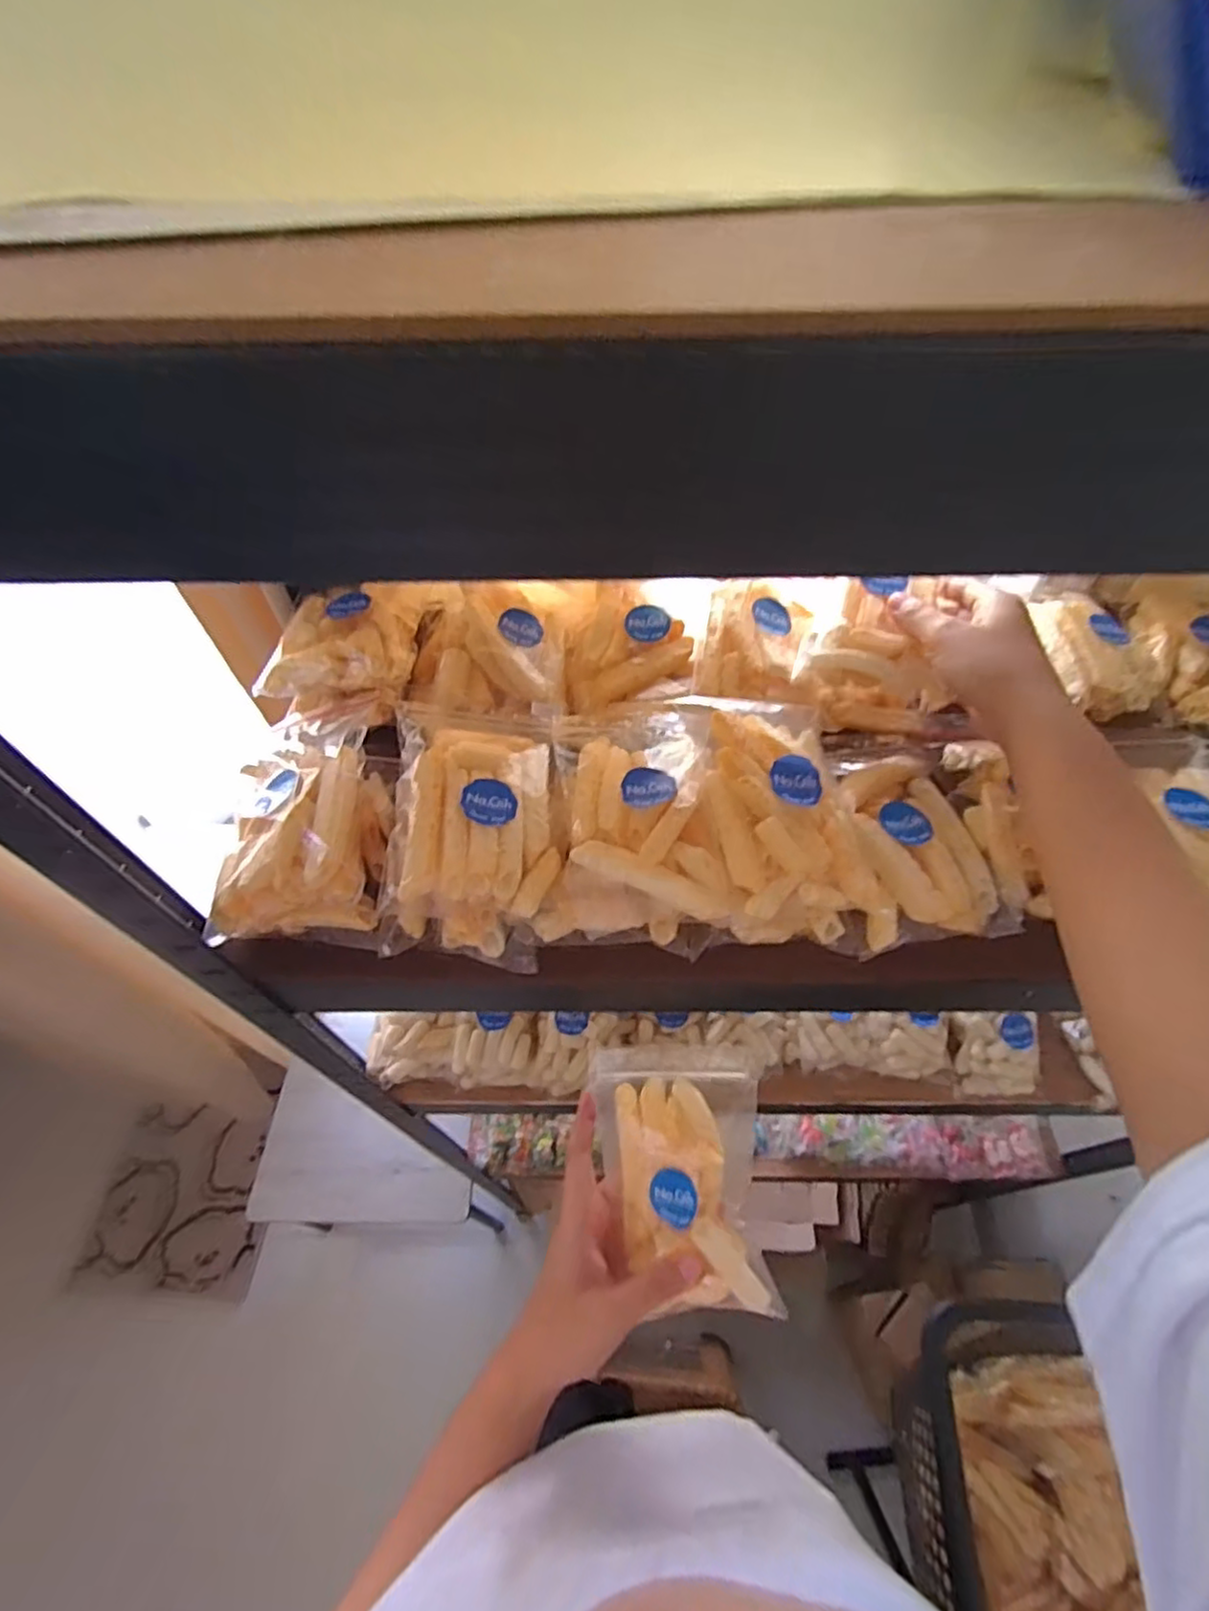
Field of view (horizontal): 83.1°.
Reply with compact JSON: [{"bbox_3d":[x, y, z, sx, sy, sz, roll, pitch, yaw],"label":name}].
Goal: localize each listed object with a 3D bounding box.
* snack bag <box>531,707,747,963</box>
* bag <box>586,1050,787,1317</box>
[{"bbox_3d":[0.019,0.003,0.380,0.097,0.051,0.140,3,55,3],"label":"snack bag"},{"bbox_3d":[0.043,0.206,0.391,0.094,0.048,0.132,1,55,2],"label":"bag"}]

